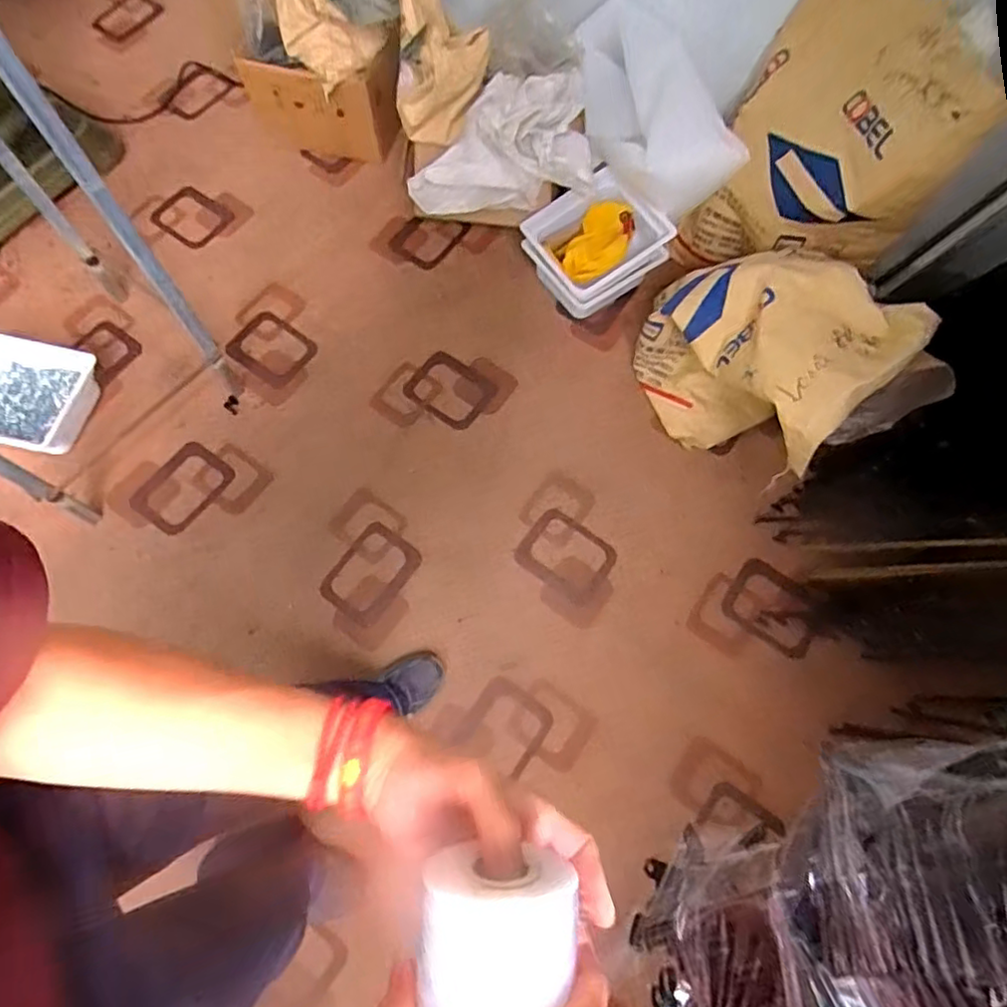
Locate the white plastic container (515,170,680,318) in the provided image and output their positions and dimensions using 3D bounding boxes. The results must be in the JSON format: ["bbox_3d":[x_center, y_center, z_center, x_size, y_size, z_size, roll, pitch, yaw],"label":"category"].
[{"bbox_3d":[0.199,-0.584,1.369,0.265,0.125,0.250,-37,76,3],"label":"white plastic container"}]

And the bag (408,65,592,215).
[{"bbox_3d":[-0.007,-0.730,1.274,0.396,0.155,0.208,-22,71,-8],"label":"bag"}]

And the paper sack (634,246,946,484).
[{"bbox_3d":[0.501,-0.279,1.204,0.294,0.361,0.429,-30,72,-11],"label":"paper sack"}]

